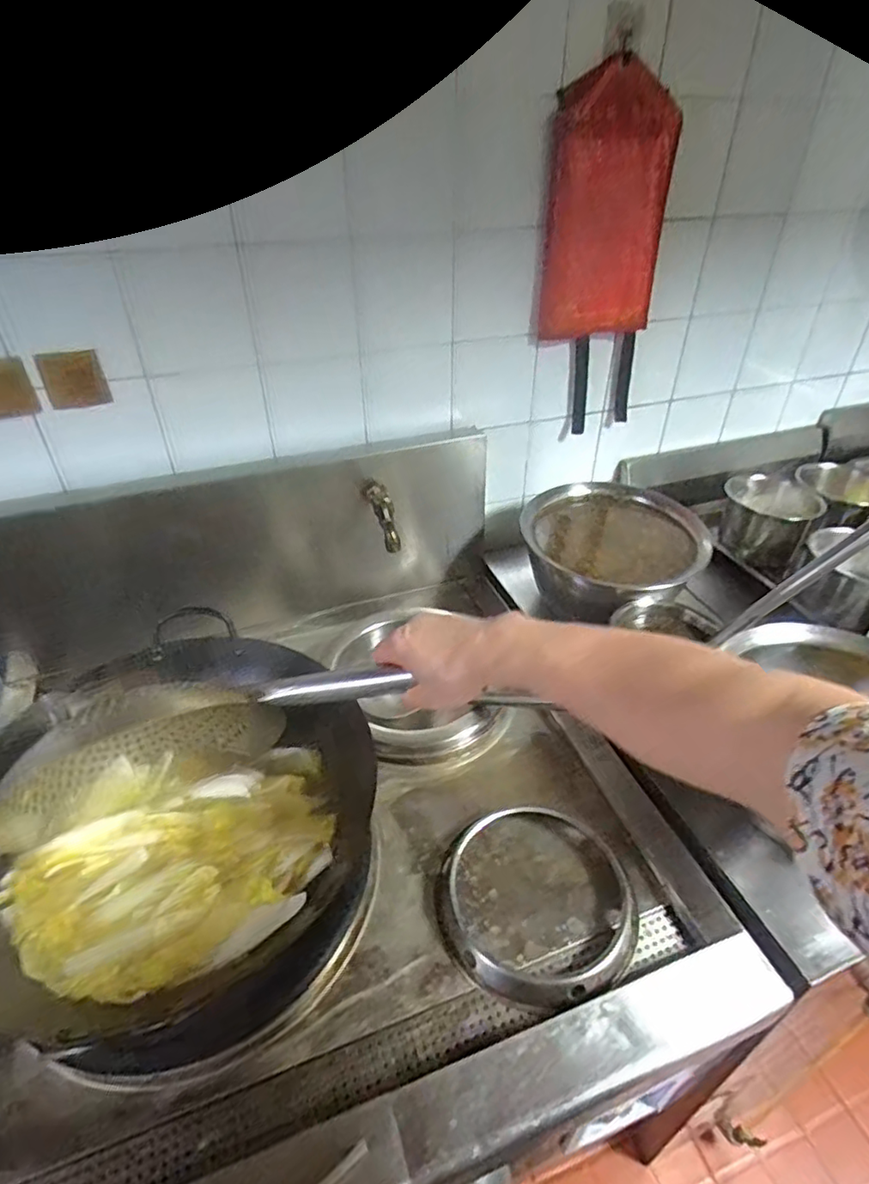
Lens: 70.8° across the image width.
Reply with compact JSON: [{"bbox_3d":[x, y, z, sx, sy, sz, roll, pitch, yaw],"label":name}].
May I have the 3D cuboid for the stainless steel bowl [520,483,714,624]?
[{"bbox_3d":[0.283,-0.071,0.978,0.251,0.138,0.236,1,37,-1],"label":"stainless steel bowl"}]

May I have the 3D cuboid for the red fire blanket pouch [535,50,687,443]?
[{"bbox_3d":[0.257,-0.494,0.941,0.181,0.481,0.018,-8,39,-8],"label":"red fire blanket pouch"}]

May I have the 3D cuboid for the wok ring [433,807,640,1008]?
[{"bbox_3d":[0.114,0.340,0.686,0.226,0.041,0.205,12,38,14],"label":"wok ring"}]

